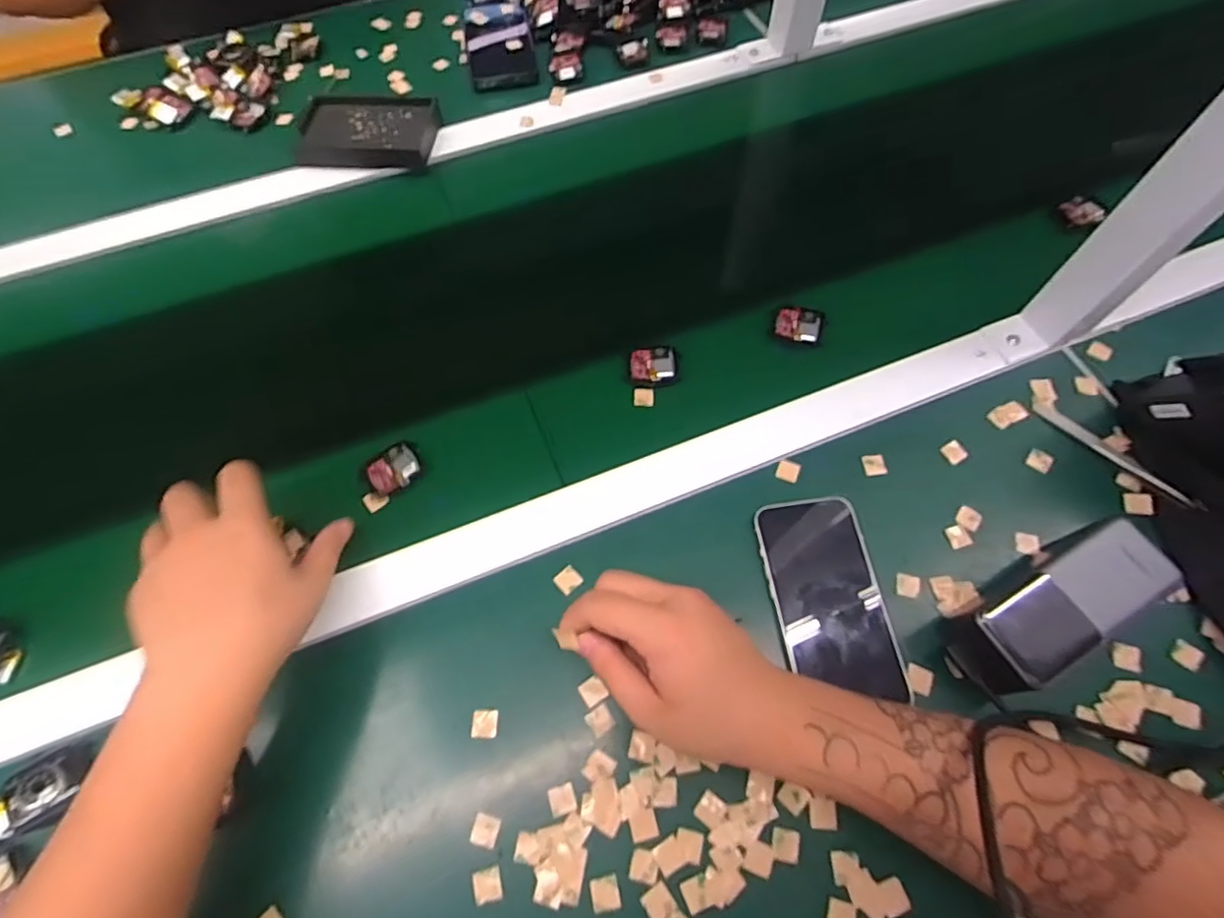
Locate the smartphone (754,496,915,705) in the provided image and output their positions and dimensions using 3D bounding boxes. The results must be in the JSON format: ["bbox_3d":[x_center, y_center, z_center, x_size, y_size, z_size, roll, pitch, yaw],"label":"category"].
[{"bbox_3d":[0.147,0.093,0.399,0.073,0.012,0.133,-8,64,-3],"label":"smartphone"}]

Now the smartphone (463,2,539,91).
[{"bbox_3d":[-0.133,-0.493,0.692,0.075,0.010,0.178,-11,64,-4],"label":"smartphone"}]

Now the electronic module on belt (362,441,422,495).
[{"bbox_3d":[-0.166,0.008,0.449,0.041,0.007,0.038,-30,67,-13],"label":"electronic module on belt"}]

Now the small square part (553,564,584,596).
[{"bbox_3d":[-0.031,0.085,0.414,0.017,0.005,0.017,-37,69,-15],"label":"small square part"}]

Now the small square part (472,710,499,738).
[{"bbox_3d":[-0.081,0.168,0.372,0.016,0.004,0.016,0,64,1],"label":"small square part"}]

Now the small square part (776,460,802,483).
[{"bbox_3d":[0.135,0.008,0.446,0.017,0.004,0.016,19,66,10],"label":"small square part"}]

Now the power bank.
[{"bbox_3d":[0.277,0.093,0.371,0.133,0.050,0.053,-30,67,-13],"label":"power bank"}]

